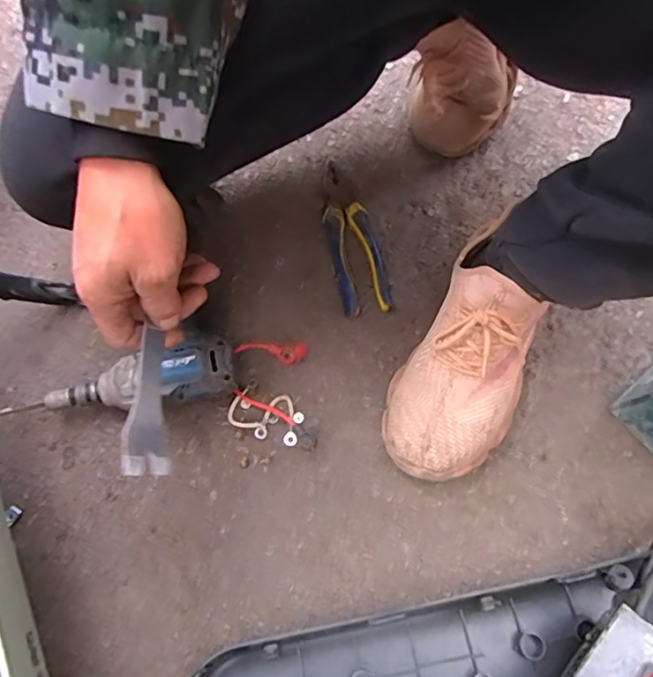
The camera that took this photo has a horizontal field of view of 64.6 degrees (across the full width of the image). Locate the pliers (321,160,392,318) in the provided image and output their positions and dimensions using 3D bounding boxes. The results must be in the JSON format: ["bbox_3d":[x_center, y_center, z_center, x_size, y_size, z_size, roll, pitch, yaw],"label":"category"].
[{"bbox_3d":[0.027,-0.115,0.577,0.055,0.020,0.189,-12,74,-4],"label":"pliers"}]

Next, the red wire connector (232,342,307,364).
[{"bbox_3d":[-0.058,0.013,0.535,0.076,0.020,0.019,6,73,1],"label":"red wire connector"}]

